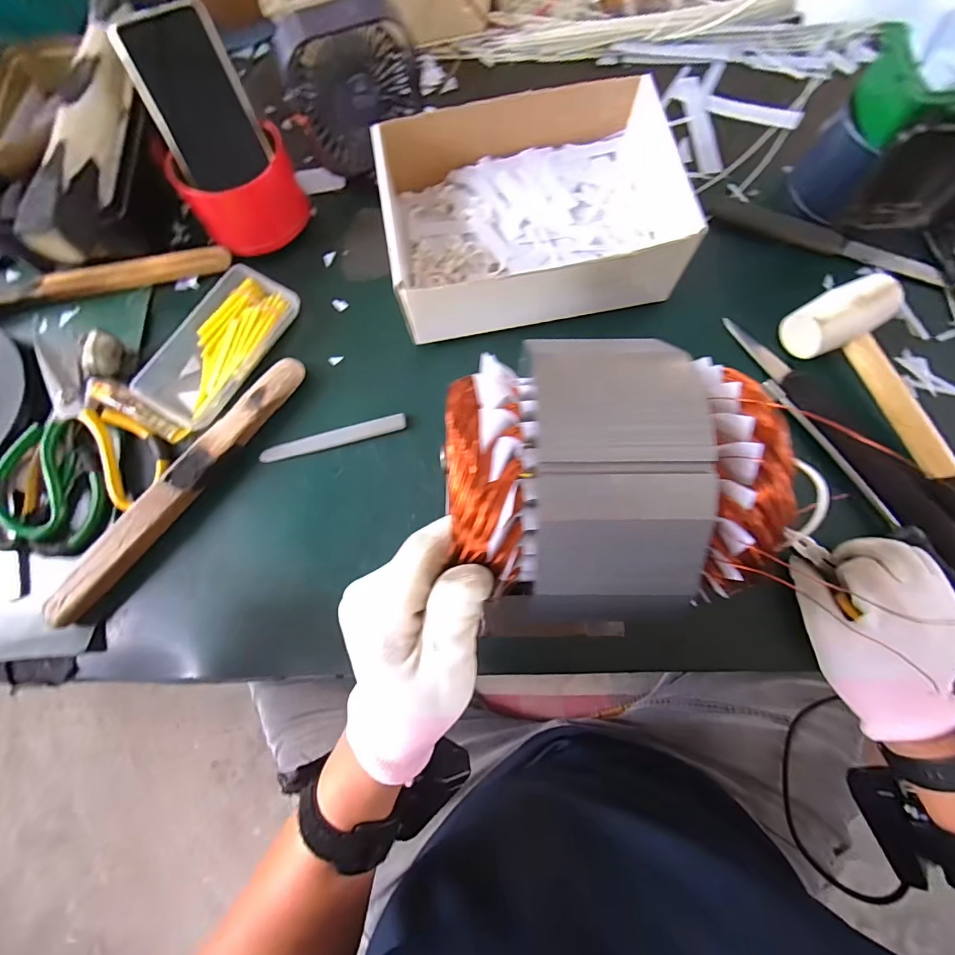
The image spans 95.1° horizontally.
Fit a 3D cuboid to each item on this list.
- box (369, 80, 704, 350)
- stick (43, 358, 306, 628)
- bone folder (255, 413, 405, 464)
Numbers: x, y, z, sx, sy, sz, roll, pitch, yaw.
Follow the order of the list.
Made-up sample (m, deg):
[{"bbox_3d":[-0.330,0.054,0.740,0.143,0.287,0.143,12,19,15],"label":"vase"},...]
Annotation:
[{"bbox_3d":[0.042,-0.234,0.387,0.249,0.084,0.202,-10,80,-3],"label":"box"},{"bbox_3d":[-0.249,0.003,0.370,0.029,0.021,0.272,38,81,5],"label":"stick"},{"bbox_3d":[-0.129,-0.035,0.395,0.130,0.010,0.018,-14,80,-4],"label":"bone folder"}]

